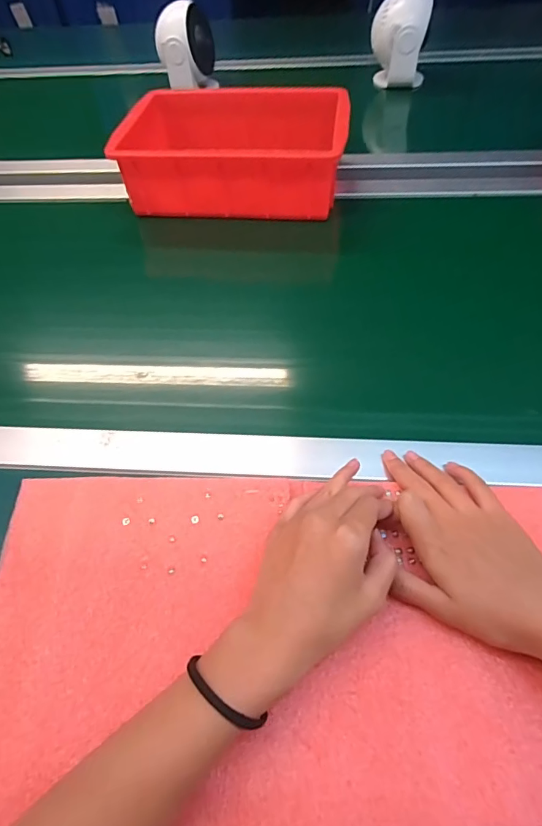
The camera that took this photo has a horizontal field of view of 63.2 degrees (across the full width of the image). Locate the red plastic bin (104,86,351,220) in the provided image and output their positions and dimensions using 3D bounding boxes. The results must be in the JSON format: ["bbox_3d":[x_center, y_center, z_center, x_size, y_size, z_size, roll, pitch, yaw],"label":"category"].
[{"bbox_3d":[-0.049,-0.378,0.631,0.305,0.082,0.213,5,54,7],"label":"red plastic bin"}]

